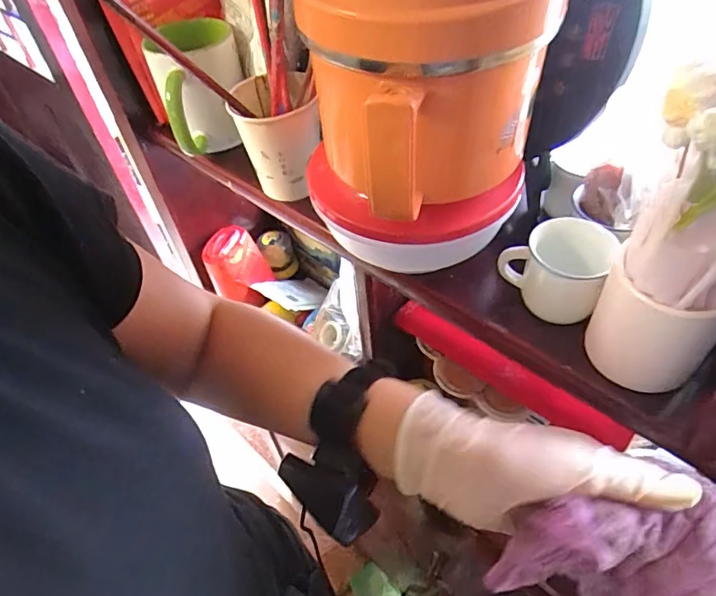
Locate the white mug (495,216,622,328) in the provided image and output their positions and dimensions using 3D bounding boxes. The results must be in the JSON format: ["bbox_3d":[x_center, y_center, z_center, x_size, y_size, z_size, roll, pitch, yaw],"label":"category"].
[{"bbox_3d":[0.132,-0.020,0.338,0.066,0.049,0.047,24,55,25],"label":"white mug"}]

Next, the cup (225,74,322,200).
[{"bbox_3d":[-0.066,-0.134,0.432,0.065,0.084,0.071,-10,49,-2],"label":"cup"}]

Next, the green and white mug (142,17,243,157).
[{"bbox_3d":[-0.152,-0.196,0.487,0.075,0.102,0.095,16,52,19],"label":"green and white mug"}]

